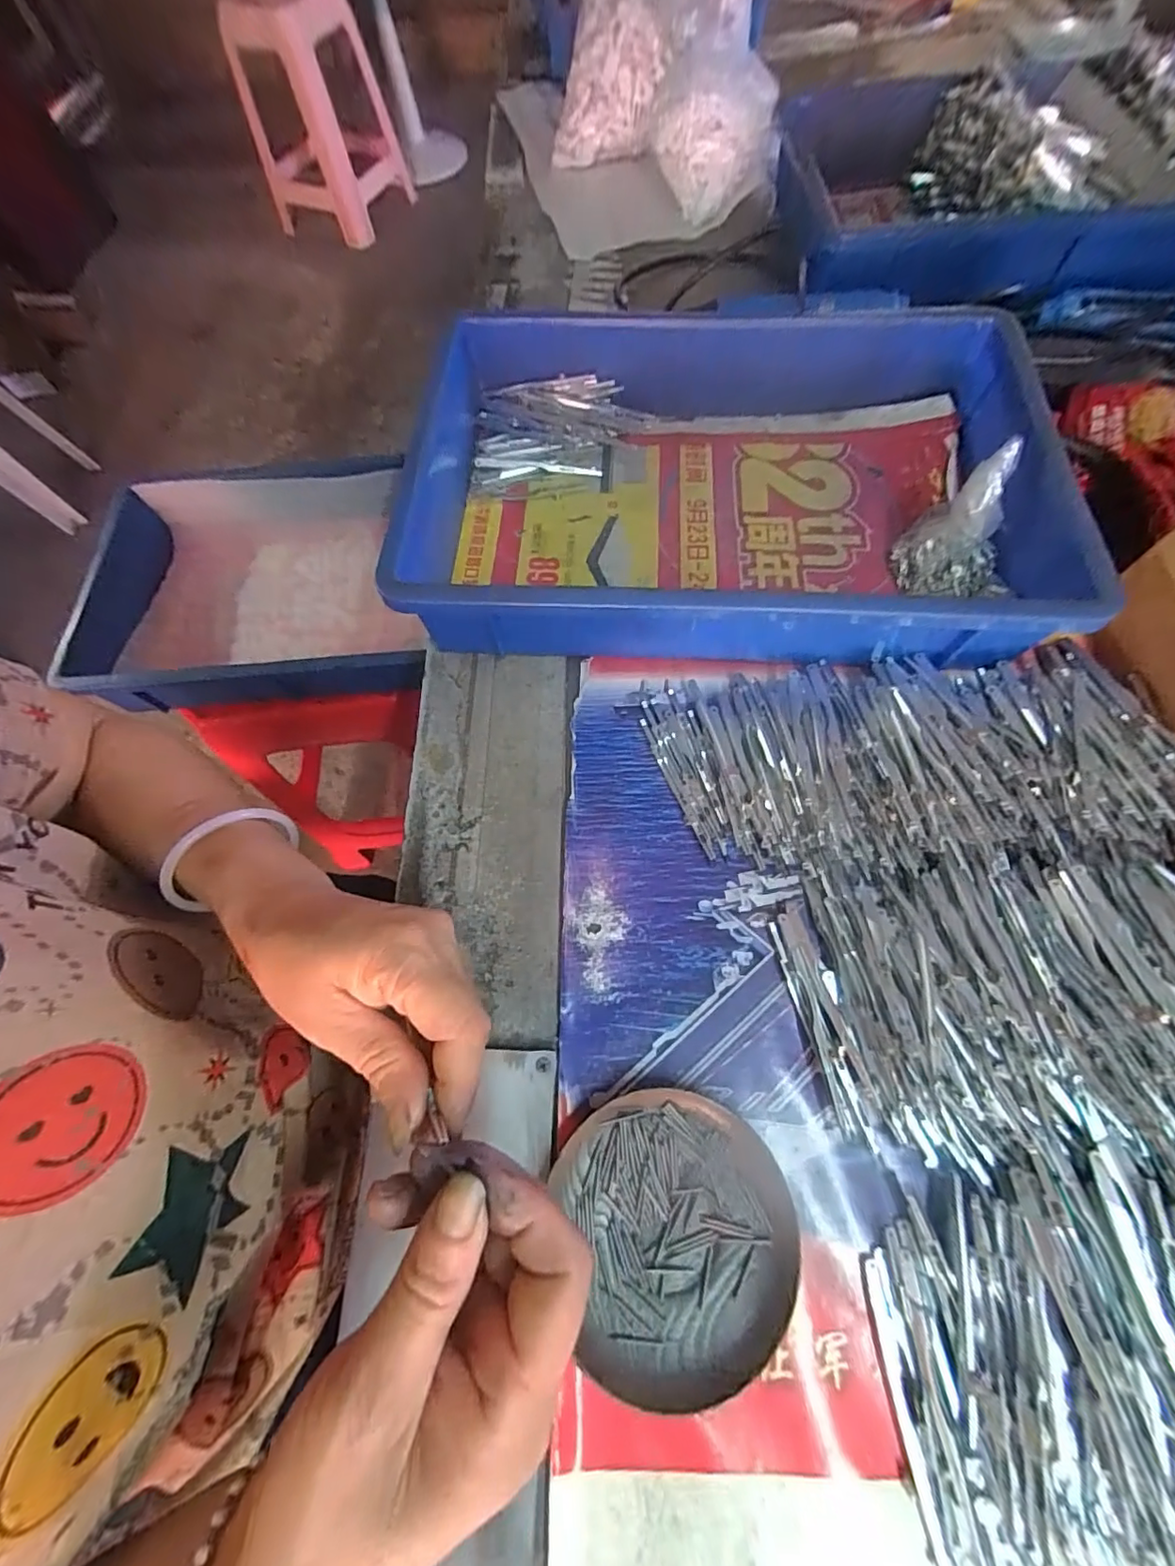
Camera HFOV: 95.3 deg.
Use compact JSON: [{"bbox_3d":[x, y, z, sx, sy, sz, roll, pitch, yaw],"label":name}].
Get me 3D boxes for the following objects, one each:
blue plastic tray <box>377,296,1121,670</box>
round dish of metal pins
[{"bbox_3d":[0.092,-0.220,0.393,0.434,0.076,0.289,2,69,3],"label":"blue plastic tray"},{"bbox_3d":[0.043,0.210,0.255,0.102,0.016,0.113,-16,69,-4],"label":"round dish of metal pins"}]

